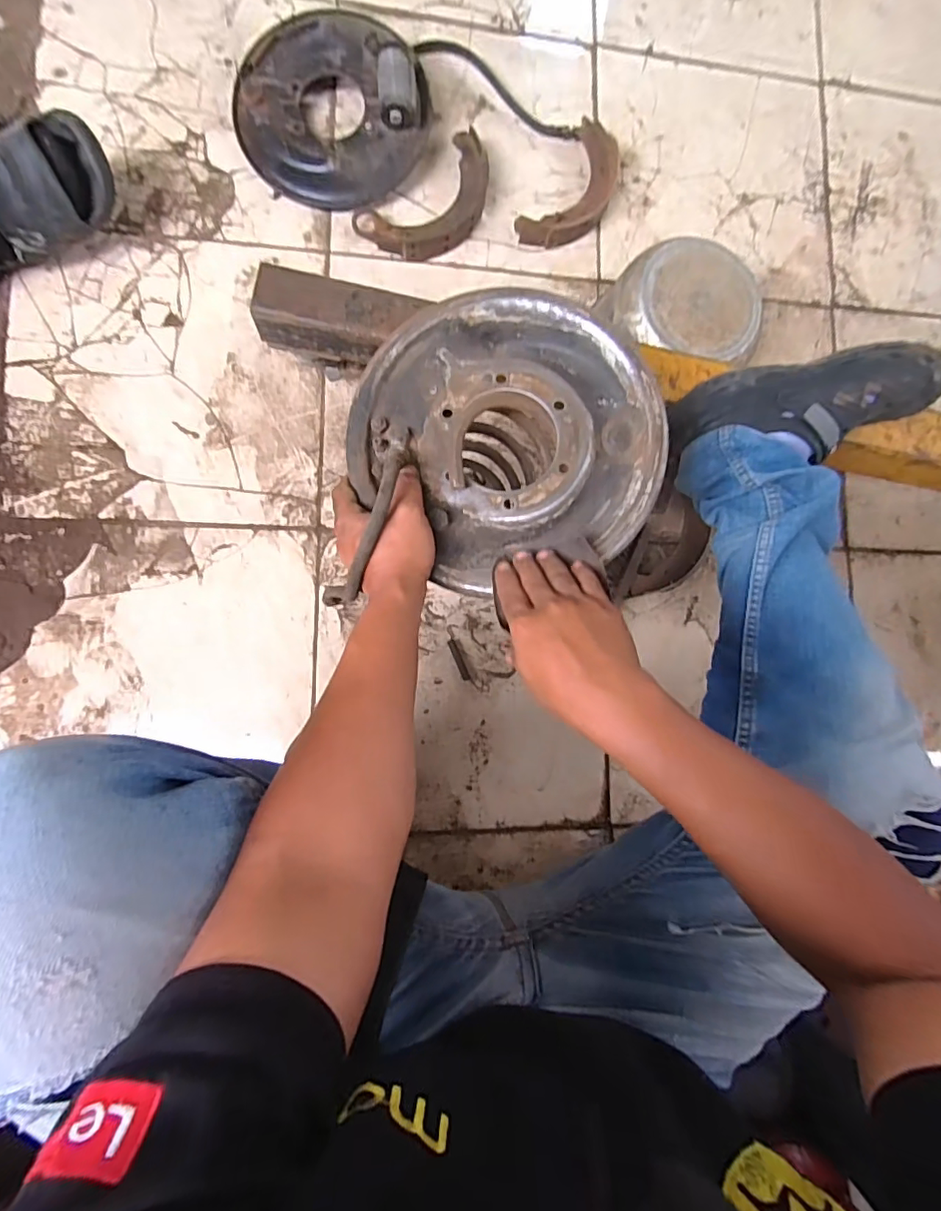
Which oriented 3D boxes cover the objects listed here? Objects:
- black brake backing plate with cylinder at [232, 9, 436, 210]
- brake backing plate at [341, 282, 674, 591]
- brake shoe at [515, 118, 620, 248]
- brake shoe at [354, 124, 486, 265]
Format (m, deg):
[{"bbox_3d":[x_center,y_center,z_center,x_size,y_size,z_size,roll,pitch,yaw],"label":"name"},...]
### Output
[{"bbox_3d":[-0.194,-0.699,0.760,0.269,0.081,0.243,0,87,-8],"label":"black brake backing plate with cylinder"},{"bbox_3d":[0.028,-0.150,0.471,0.255,0.051,0.244,0,86,-8],"label":"brake backing plate"},{"bbox_3d":[0.159,-0.626,0.828,0.101,0.037,0.222,33,83,-5],"label":"brake shoe"},{"bbox_3d":[-0.053,-0.582,0.795,0.222,0.031,0.118,-41,92,-8],"label":"brake shoe"}]

